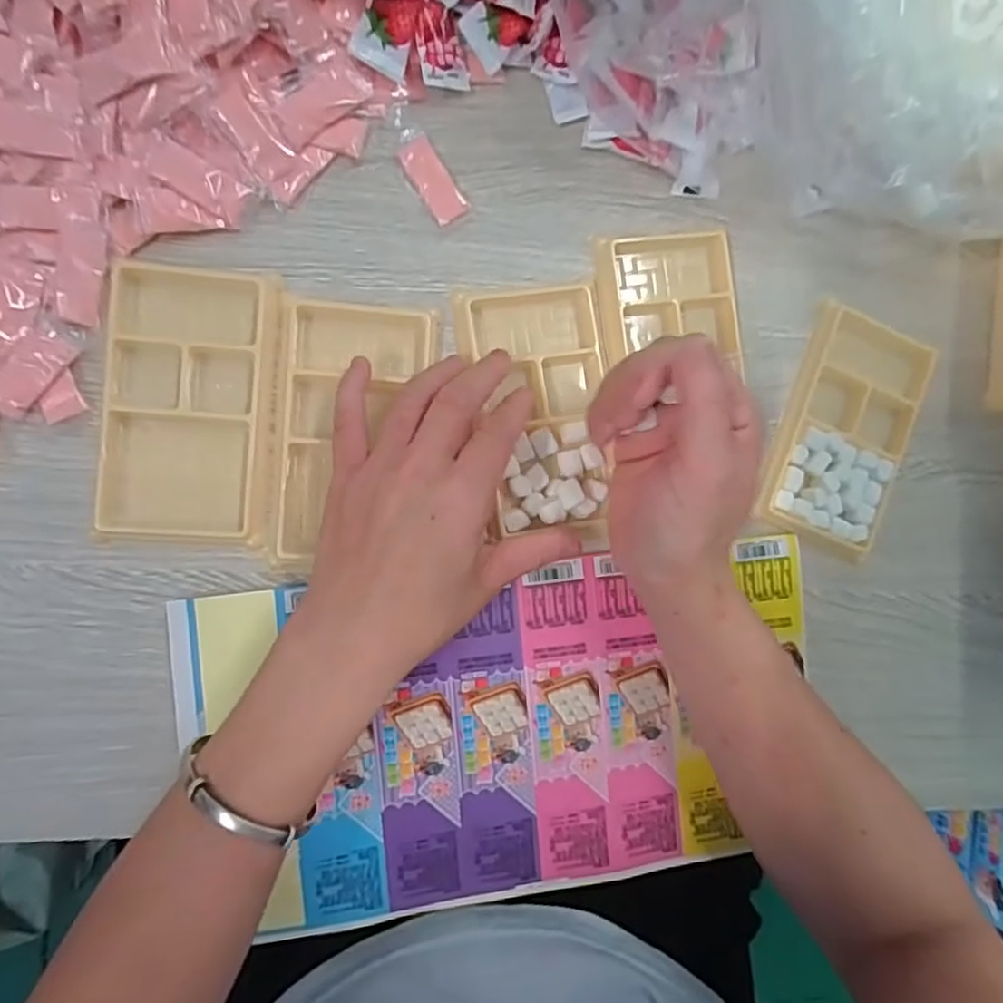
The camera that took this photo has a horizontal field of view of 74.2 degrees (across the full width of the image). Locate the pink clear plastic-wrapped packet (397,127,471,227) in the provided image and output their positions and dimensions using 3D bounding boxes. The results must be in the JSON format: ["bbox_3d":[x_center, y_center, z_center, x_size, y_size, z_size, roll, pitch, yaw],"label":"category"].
[{"bbox_3d":[-0.037,-0.172,0.348,0.020,0.004,0.051,-34,95,-8],"label":"pink clear plastic-wrapped packet"}]

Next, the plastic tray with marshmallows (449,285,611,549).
[{"bbox_3d":[0.020,-0.044,0.350,0.076,0.023,0.137,-5,82,-9],"label":"plastic tray with marshmallows"}]

